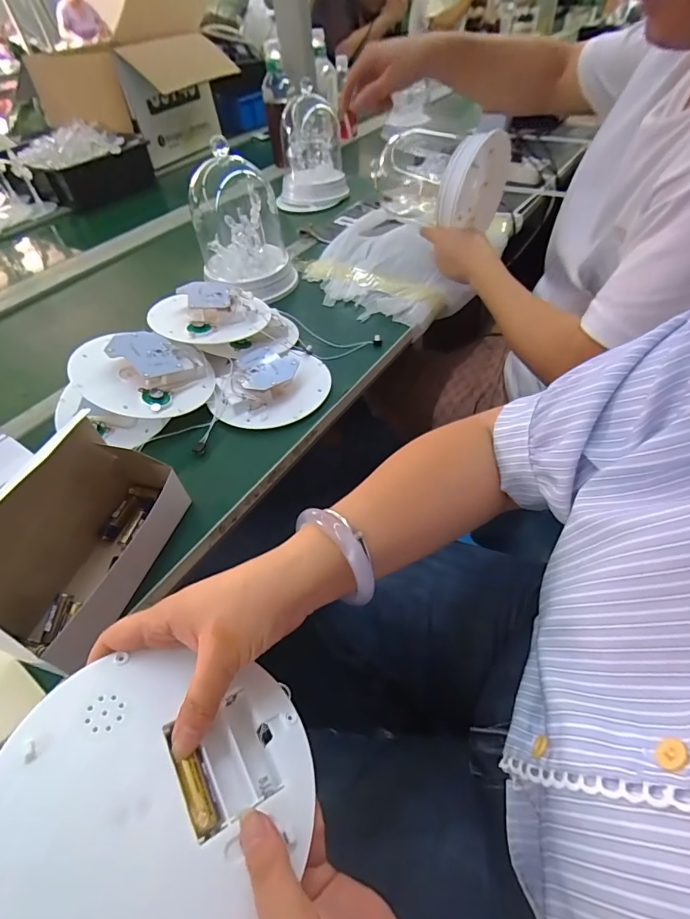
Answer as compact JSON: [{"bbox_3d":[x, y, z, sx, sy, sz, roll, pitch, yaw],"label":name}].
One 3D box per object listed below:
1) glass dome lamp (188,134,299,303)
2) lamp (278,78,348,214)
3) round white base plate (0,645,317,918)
[{"bbox_3d":[-0.159,-0.356,0.664,0.141,0.178,0.140,-14,49,-9],"label":"glass dome lamp"},{"bbox_3d":[-0.074,-0.662,0.933,0.145,0.197,0.139,-4,48,0],"label":"lamp"},{"bbox_3d":[-0.092,0.170,0.214,0.147,0.014,0.137,14,39,-12],"label":"round white base plate"}]

